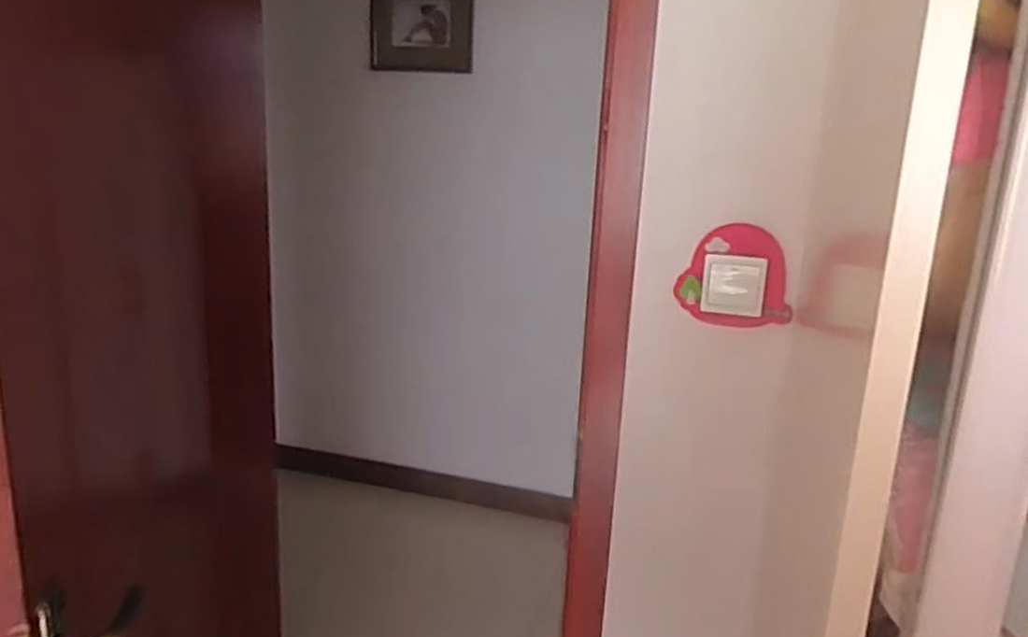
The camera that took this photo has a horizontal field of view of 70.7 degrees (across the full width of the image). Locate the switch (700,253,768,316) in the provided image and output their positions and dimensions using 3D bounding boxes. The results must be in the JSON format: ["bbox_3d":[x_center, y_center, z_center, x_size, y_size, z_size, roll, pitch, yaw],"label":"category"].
[{"bbox_3d":[0.325,-0.048,1.072,0.089,0.088,0.005,10,17,18],"label":"switch"}]

